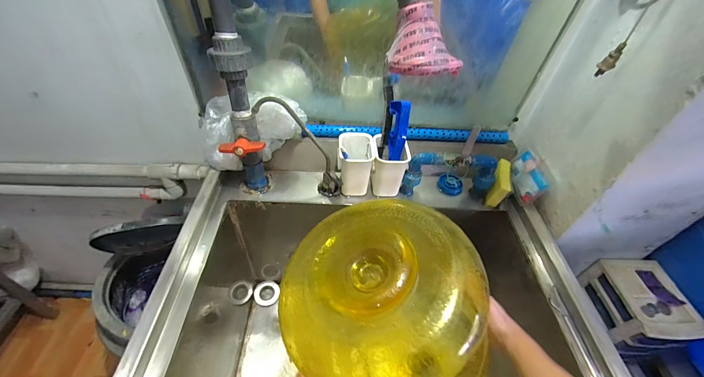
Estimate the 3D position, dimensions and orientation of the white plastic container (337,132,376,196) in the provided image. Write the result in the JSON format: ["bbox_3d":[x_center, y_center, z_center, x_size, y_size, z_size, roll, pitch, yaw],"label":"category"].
[{"bbox_3d":[0.005,-0.052,0.654,0.071,0.112,0.092,0,47,-5],"label":"white plastic container"}]

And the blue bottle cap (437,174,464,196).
[{"bbox_3d":[0.232,-0.011,0.712,0.053,0.022,0.057,2,75,-9],"label":"blue bottle cap"}]

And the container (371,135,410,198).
[{"bbox_3d":[0.077,-0.045,0.657,0.073,0.112,0.085,2,47,-4],"label":"container"}]

